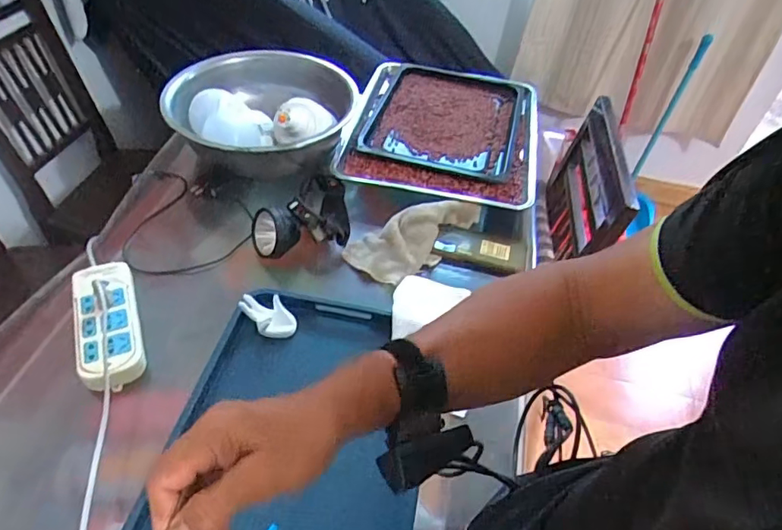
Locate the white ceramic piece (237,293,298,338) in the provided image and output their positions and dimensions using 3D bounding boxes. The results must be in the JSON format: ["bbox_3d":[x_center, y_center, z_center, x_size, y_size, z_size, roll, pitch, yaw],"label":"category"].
[{"bbox_3d":[-0.172,0.071,0.746,0.049,0.026,0.082,-42,92,-16],"label":"white ceramic piece"}]

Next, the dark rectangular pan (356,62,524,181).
[{"bbox_3d":[0.114,-0.299,1.103,0.305,0.052,0.362,13,47,7],"label":"dark rectangular pan"}]

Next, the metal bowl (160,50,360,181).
[{"bbox_3d":[-0.251,-0.318,1.058,0.354,0.150,0.343,1,46,-5],"label":"metal bowl"}]

